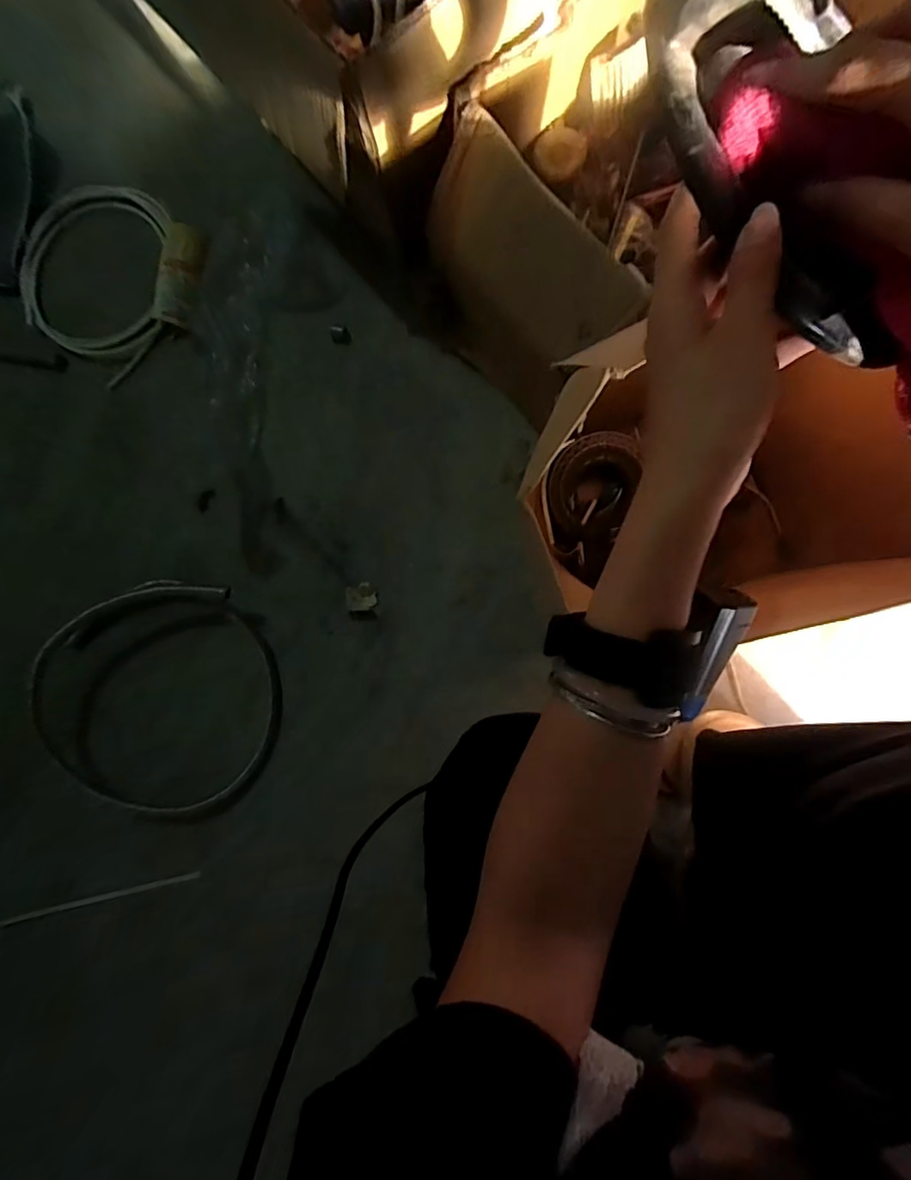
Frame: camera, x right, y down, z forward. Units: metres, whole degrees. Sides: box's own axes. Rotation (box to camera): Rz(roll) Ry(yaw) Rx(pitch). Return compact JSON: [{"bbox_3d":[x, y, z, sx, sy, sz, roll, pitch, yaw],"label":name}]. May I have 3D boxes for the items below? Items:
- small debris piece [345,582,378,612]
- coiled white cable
[{"bbox_3d":[-0.124,0.009,0.689,0.039,0.010,0.036,-7,87,4],"label":"small debris piece"},{"bbox_3d":[-0.520,-0.470,0.771,0.340,0.031,0.252,38,89,14],"label":"coiled white cable"}]

